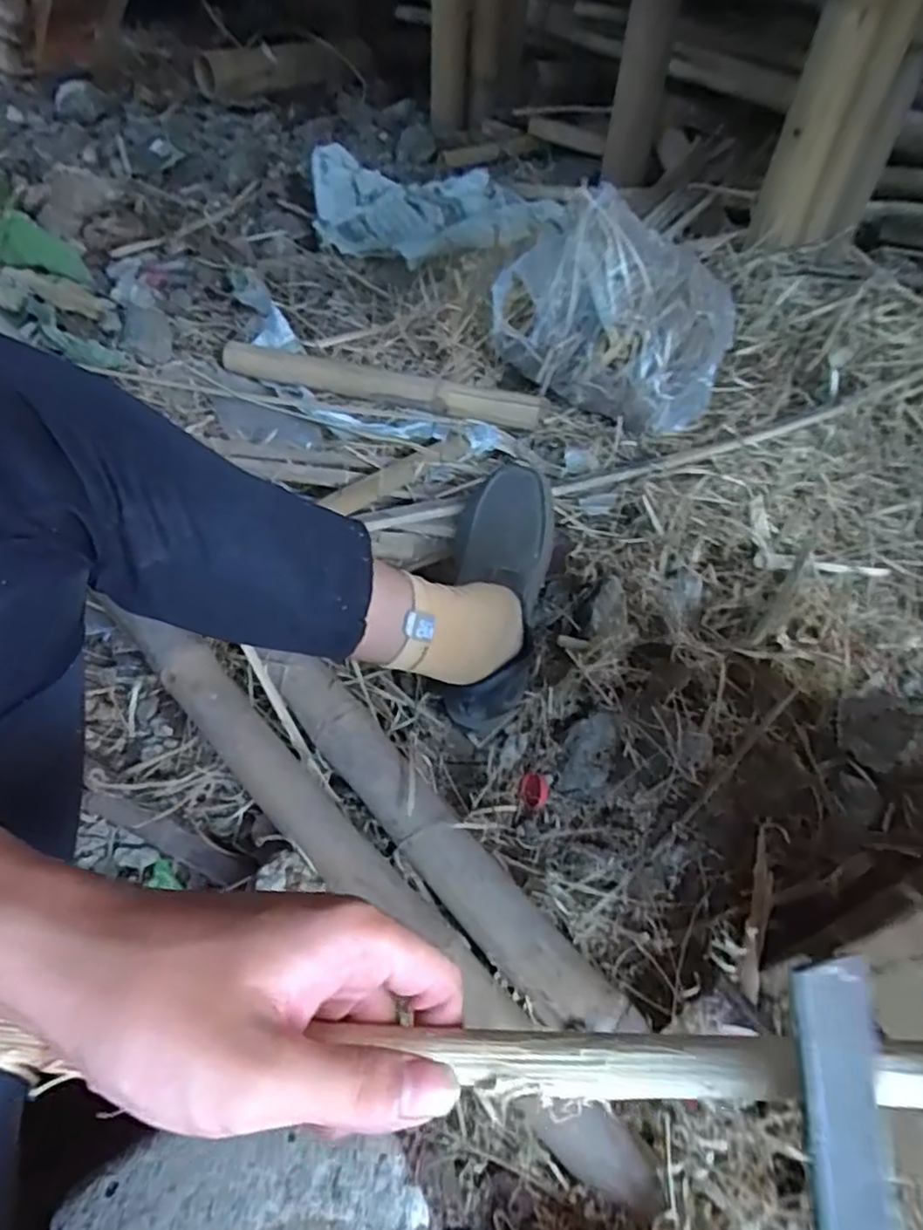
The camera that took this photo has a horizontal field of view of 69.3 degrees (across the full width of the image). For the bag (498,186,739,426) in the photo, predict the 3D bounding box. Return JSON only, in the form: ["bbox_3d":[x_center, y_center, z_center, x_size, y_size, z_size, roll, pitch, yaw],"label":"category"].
[{"bbox_3d":[0.207,-0.401,0.869,0.299,0.193,0.179,32,54,19],"label":"bag"}]

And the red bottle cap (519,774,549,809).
[{"bbox_3d":[0.067,0.164,0.623,0.027,0.009,0.034,13,50,4],"label":"red bottle cap"}]

